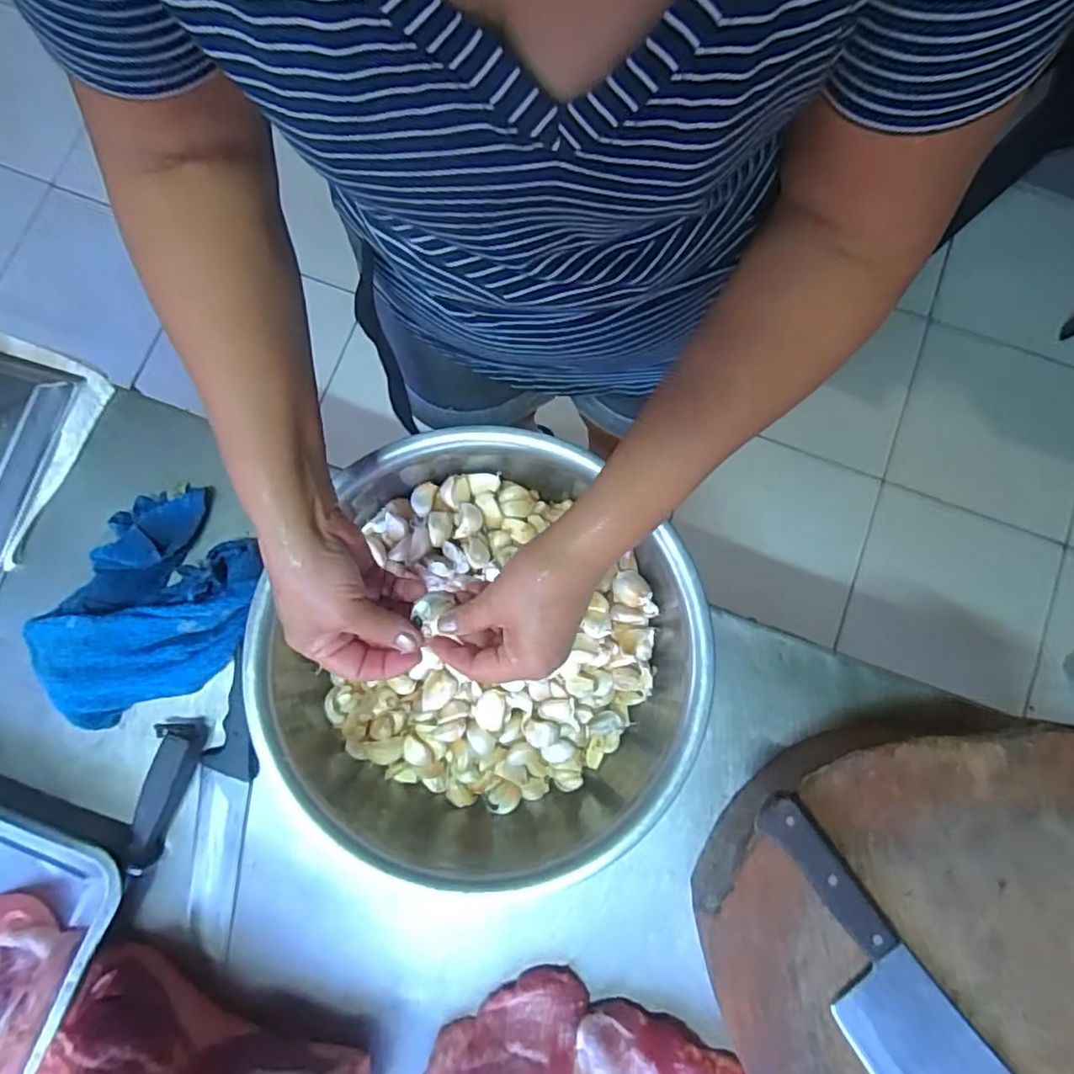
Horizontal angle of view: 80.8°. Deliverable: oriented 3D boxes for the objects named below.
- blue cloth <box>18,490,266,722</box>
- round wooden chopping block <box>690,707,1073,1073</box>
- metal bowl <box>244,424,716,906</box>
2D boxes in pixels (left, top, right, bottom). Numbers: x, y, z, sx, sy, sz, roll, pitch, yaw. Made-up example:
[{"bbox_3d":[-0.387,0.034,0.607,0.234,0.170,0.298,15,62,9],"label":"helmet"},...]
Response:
[{"bbox_3d":[-0.372,0.070,0.598,0.175,0.058,0.235,27,81,5],"label":"blue cloth"},{"bbox_3d":[0.382,0.350,0.543,0.466,0.108,0.384,15,80,3],"label":"round wooden chopping block"},{"bbox_3d":[-0.044,0.117,0.575,0.352,0.132,0.402,21,80,4],"label":"metal bowl"}]

